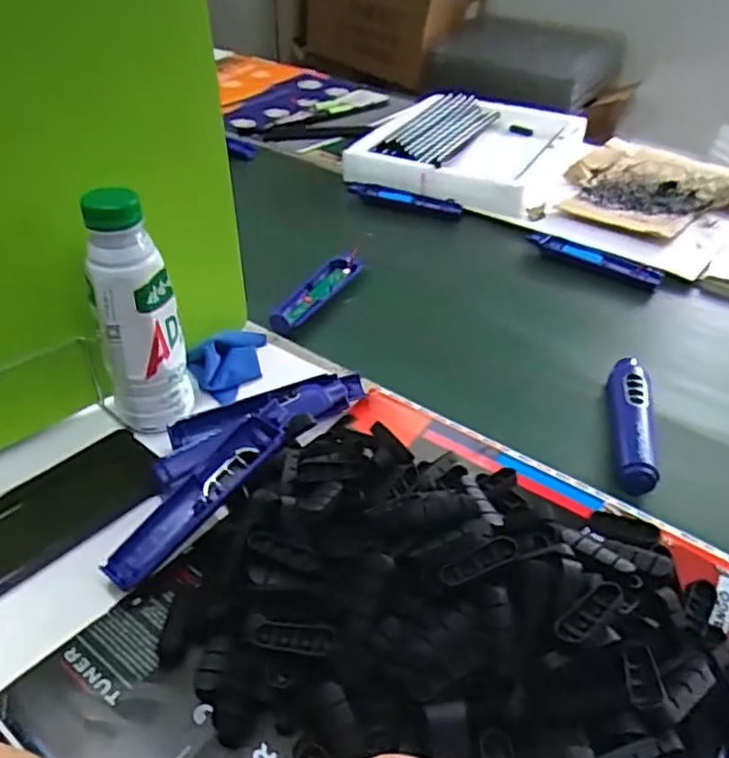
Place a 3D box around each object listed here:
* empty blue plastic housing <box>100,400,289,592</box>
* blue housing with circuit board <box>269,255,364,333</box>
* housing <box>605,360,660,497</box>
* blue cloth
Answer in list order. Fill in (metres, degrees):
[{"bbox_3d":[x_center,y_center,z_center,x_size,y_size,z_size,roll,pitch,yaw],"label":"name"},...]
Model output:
[{"bbox_3d":[-0.115,0.083,0.482,0.041,0.025,0.167,26,56,29],"label":"empty blue plastic housing"},{"bbox_3d":[-0.052,-0.098,0.748,0.027,0.026,0.152,18,41,20],"label":"blue housing with circuit board"},{"bbox_3d":[0.239,0.037,0.594,0.033,0.042,0.162,10,39,11],"label":"housing"},{"bbox_3d":[-0.129,-0.019,0.622,0.073,0.041,0.086,-6,39,-9],"label":"blue cloth"}]

